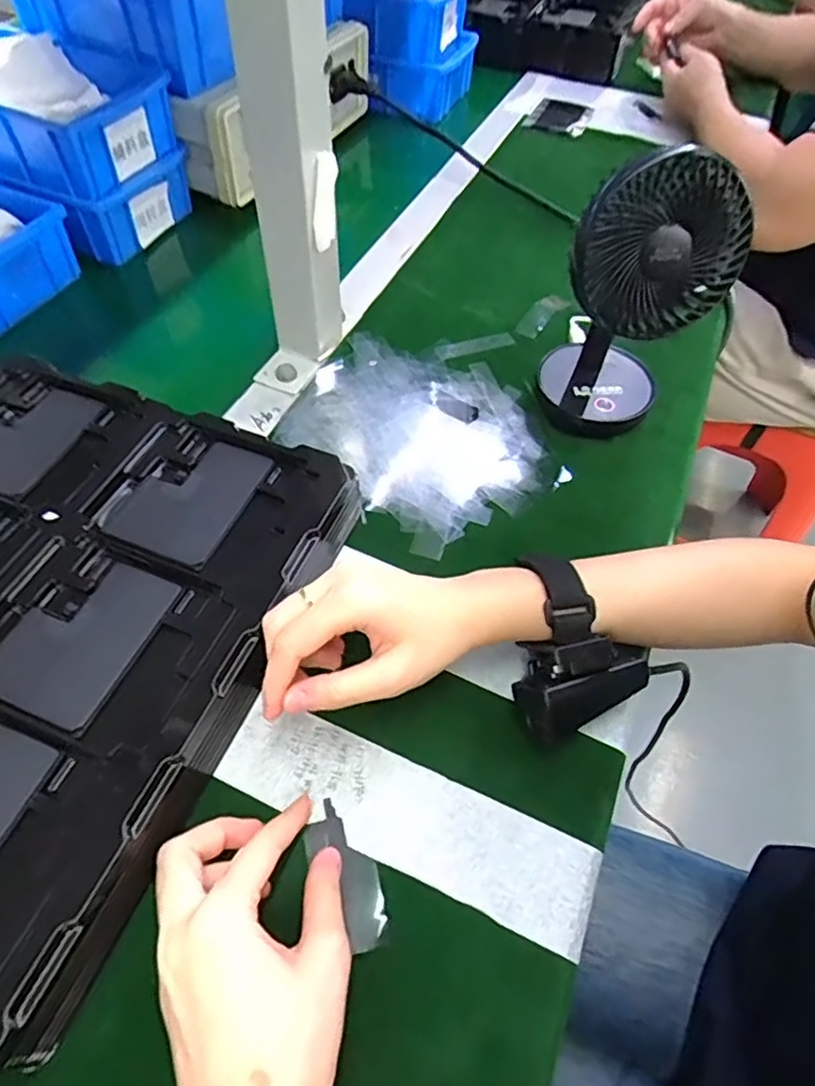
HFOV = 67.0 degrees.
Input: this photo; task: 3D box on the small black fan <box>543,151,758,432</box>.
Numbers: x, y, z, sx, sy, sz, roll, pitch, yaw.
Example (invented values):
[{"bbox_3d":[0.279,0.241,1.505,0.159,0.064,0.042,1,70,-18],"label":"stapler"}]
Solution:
[{"bbox_3d":[0.160,-0.167,0.433,0.095,0.192,0.097,26,57,12],"label":"small black fan"}]

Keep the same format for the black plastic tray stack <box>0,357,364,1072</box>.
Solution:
[{"bbox_3d":[-0.219,0.040,0.347,0.288,0.049,0.315,20,56,9],"label":"black plastic tray stack"}]

